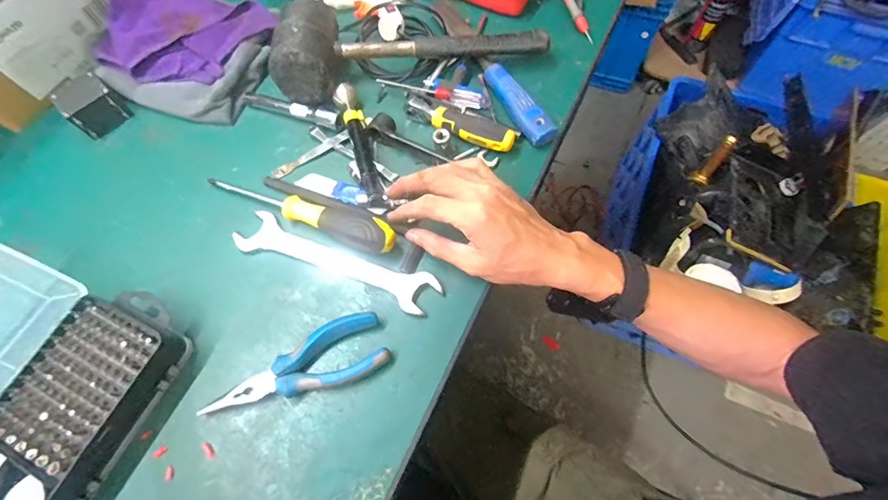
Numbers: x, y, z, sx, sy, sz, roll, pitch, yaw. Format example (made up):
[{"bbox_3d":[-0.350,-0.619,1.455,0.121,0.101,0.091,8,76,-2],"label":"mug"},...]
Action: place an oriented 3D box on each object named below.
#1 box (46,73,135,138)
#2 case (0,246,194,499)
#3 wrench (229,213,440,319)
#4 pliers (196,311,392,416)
[{"bbox_3d":[-0.389,-0.160,0.451,0.050,0.040,0.052,-41,72,-14],"label":"box"},{"bbox_3d":[-0.335,0.101,0.325,0.194,0.070,0.167,24,70,11],"label":"case"},{"bbox_3d":[-0.101,0.011,0.381,0.200,0.004,0.040,19,69,10],"label":"wrench"},{"bbox_3d":[-0.123,0.099,0.341,0.150,0.018,0.052,-20,68,-7],"label":"pliers"}]

